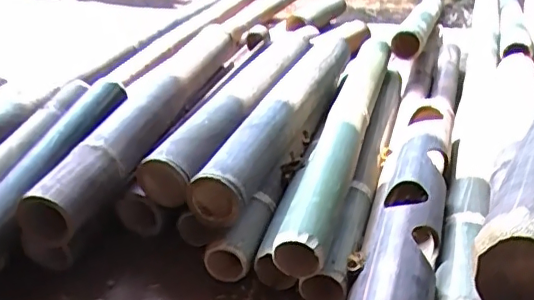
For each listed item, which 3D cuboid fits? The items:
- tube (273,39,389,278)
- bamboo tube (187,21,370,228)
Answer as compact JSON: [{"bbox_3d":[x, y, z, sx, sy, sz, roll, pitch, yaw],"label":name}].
[{"bbox_3d":[0.131,-0.039,0.889,0.059,0.065,0.639,7,31,16],"label":"tube"},{"bbox_3d":[0.052,-0.082,0.952,0.088,0.083,0.620,10,32,20],"label":"bamboo tube"}]

